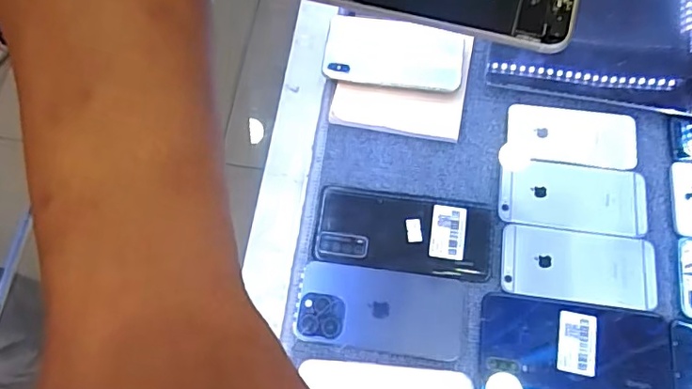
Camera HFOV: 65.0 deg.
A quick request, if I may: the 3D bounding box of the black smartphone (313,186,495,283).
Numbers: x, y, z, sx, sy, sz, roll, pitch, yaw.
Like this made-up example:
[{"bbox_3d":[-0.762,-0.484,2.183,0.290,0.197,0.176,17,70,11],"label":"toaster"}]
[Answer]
[{"bbox_3d":[0.054,0.036,0.508,0.162,0.008,0.075,7,69,5],"label":"black smartphone"}]

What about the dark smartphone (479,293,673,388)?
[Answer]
[{"bbox_3d":[0.196,0.131,0.465,0.156,0.004,0.077,7,69,5],"label":"dark smartphone"}]

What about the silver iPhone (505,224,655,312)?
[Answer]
[{"bbox_3d":[0.211,0.065,0.493,0.136,0.005,0.066,7,69,6],"label":"silver iPhone"}]

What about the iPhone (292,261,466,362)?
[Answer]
[{"bbox_3d":[0.030,0.102,0.482,0.145,0.005,0.070,6,69,5],"label":"iPhone"}]

